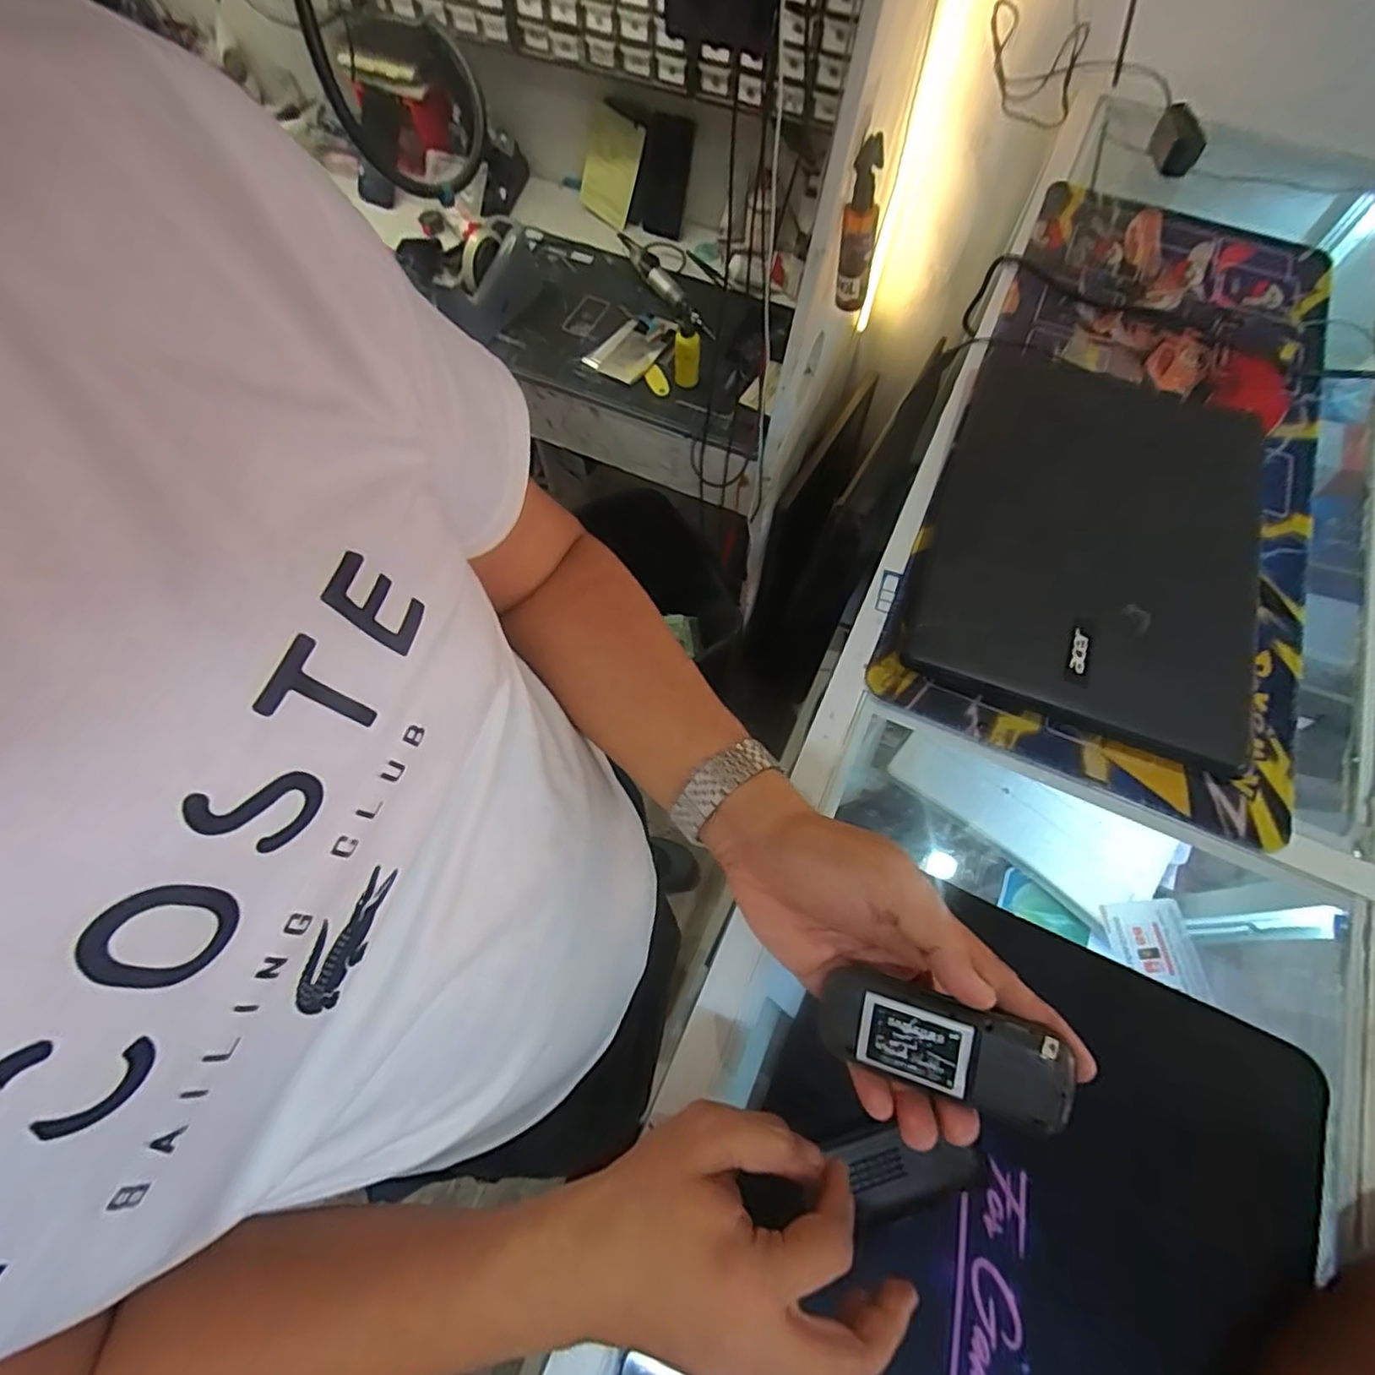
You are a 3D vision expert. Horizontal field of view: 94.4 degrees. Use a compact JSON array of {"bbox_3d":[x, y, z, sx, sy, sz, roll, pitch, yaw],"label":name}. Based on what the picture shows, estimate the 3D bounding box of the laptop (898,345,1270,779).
[{"bbox_3d":[0.333,-0.129,0.514,0.247,0.026,0.349,21,68,8],"label":"laptop"}]

